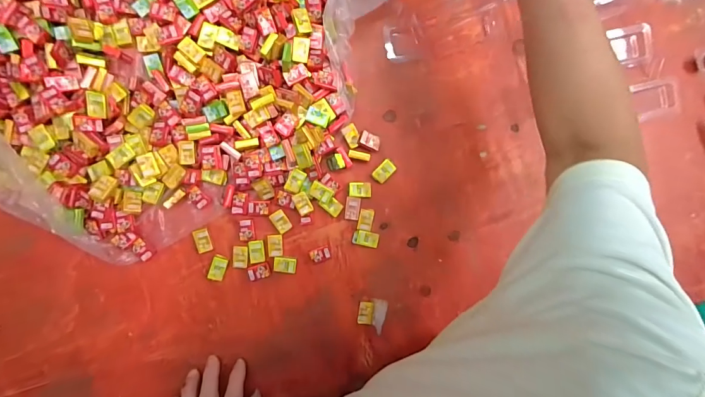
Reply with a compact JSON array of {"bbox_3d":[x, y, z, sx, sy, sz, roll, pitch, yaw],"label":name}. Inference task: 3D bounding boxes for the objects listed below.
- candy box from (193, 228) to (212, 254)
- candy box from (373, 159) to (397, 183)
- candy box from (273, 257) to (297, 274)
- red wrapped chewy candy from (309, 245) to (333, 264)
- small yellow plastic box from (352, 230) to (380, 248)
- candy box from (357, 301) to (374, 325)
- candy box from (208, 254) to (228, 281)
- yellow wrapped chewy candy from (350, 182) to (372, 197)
[{"bbox_3d":[-0.170,0.048,0.404,0.017,0.007,0.026,-15,97,-5],"label":"candy box"},{"bbox_3d":[0.038,-0.032,0.418,0.018,0.007,0.028,44,90,-8],"label":"candy box"},{"bbox_3d":[-0.079,0.078,0.415,0.026,0.004,0.019,7,95,-7],"label":"candy box"},{"bbox_3d":[-0.038,0.067,0.420,0.024,0.009,0.017,-18,97,-4],"label":"red wrapped chewy candy"},{"bbox_3d":[0.016,0.048,0.423,0.029,0.009,0.018,11,94,-7],"label":"small yellow plastic box"},{"bbox_3d":[0.016,0.138,0.429,0.018,0.007,0.027,6,95,-7],"label":"candy box"},{"bbox_3d":[-0.154,0.080,0.408,0.016,0.008,0.028,19,93,-8],"label":"candy box"},{"bbox_3d":[0.009,-0.010,0.419,0.026,0.004,0.018,3,95,-7],"label":"yellow wrapped chewy candy"}]

